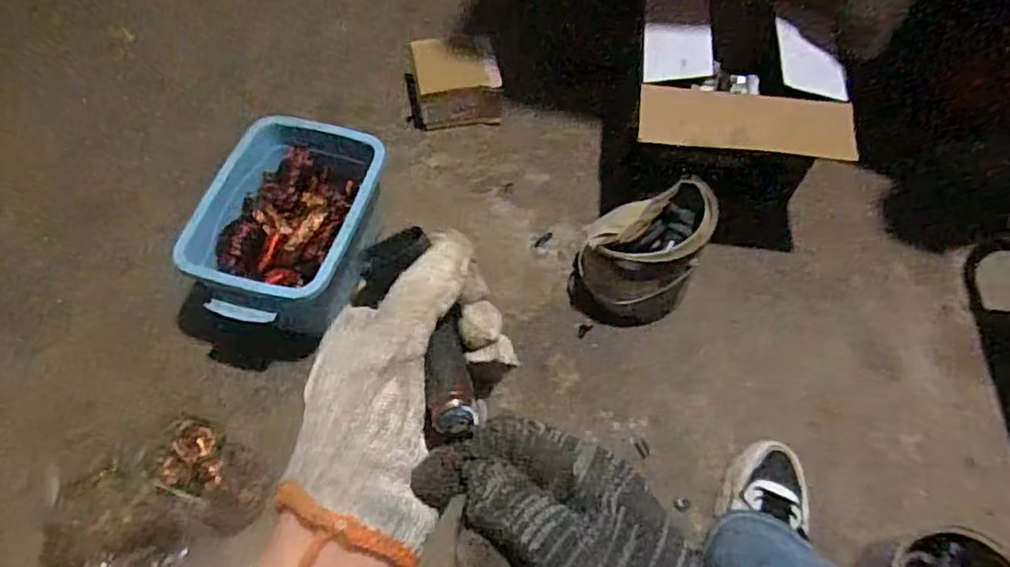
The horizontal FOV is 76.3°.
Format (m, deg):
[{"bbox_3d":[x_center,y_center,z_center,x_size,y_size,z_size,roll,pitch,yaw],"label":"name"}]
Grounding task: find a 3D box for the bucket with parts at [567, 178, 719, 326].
[{"bbox_3d":[0.178,-0.045,0.853,0.148,0.145,0.166,27,63,15],"label":"bucket with parts"}]

